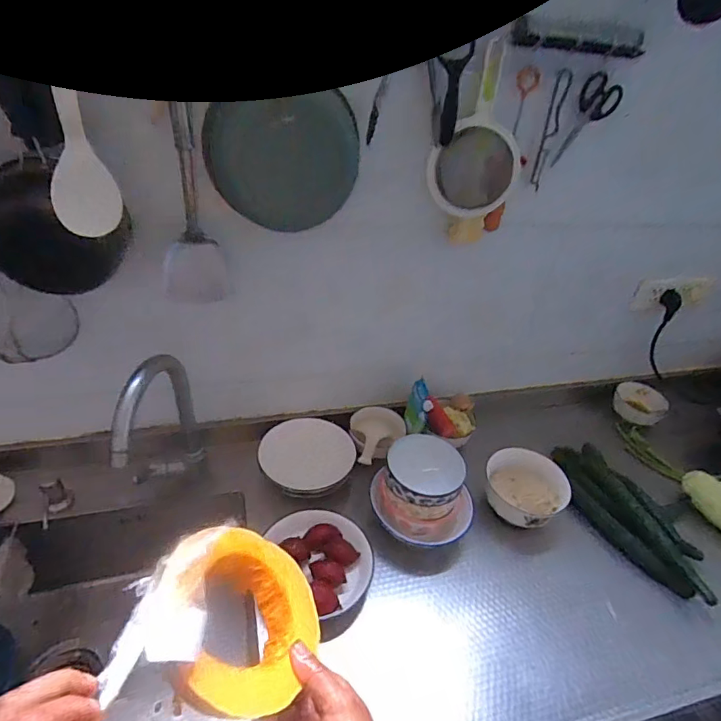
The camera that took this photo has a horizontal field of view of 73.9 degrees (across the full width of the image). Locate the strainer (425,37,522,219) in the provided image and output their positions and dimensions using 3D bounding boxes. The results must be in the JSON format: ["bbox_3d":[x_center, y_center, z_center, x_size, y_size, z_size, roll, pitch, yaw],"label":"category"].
[{"bbox_3d":[0.174,-0.319,0.697,0.138,0.202,0.044,8,37,1],"label":"strainer"}]

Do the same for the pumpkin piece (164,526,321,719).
[{"bbox_3d":[-0.097,0.208,0.393,0.142,0.030,0.137,33,29,-43],"label":"pumpkin piece"}]

